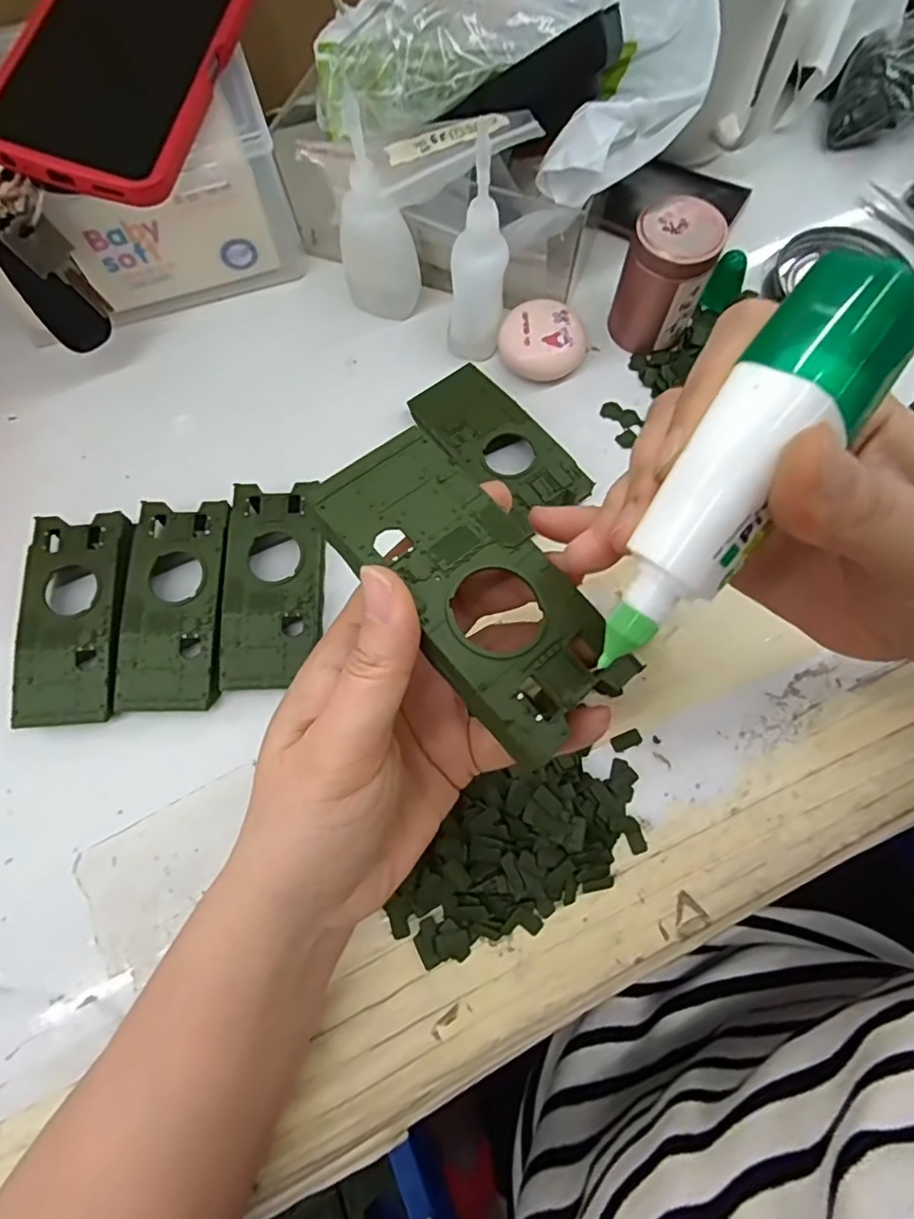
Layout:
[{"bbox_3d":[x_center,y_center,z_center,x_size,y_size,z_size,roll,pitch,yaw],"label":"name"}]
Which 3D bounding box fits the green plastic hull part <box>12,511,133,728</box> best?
[{"bbox_3d":[-0.187,0.005,0.291,0.049,0.020,0.103,-2,72,1],"label":"green plastic hull part"}]

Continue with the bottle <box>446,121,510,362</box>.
[{"bbox_3d":[0.010,-0.178,0.298,0.031,0.101,0.036,0,72,2],"label":"bottle"}]

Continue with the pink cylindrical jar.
[{"bbox_3d":[0.112,-0.180,0.320,0.042,0.066,0.040,0,72,1],"label":"pink cylindrical jar"}]

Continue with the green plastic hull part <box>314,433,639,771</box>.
[{"bbox_3d":[0.004,-0.009,0.173,0.048,0.008,0.103,-36,78,-10],"label":"green plastic hull part"}]

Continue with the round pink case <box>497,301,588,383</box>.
[{"bbox_3d":[0.049,-0.151,0.335,0.047,0.026,0.039,22,74,8],"label":"round pink case"}]

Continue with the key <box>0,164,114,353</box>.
[{"bbox_3d":[-0.212,-0.173,0.293,0.043,0.084,0.021,-30,49,-8],"label":"key"}]

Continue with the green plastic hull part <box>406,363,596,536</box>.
[{"bbox_3d":[0.021,-0.088,0.313,0.048,0.019,0.109,-36,75,-9],"label":"green plastic hull part"}]

